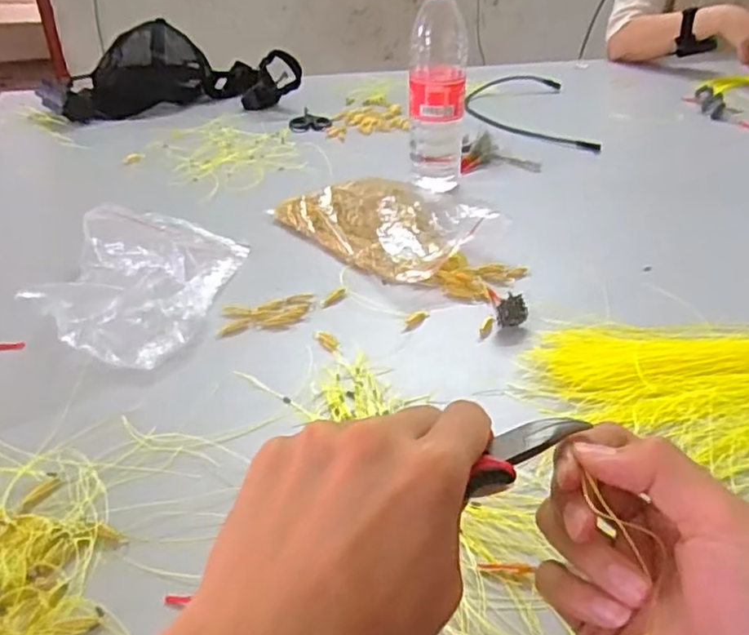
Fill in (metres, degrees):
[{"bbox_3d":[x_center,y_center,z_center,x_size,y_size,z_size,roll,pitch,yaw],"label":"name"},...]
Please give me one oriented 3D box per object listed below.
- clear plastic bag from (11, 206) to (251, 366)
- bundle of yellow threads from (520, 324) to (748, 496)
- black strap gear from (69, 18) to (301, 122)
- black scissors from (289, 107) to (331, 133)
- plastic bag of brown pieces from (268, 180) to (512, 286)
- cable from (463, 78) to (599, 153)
[{"bbox_3d":[-0.198,-0.034,0.534,0.134,0.040,0.192,4,34,6],"label":"clear plastic bag"},{"bbox_3d":[0.256,0.054,0.451,0.277,0.013,0.159,2,34,2],"label":"bundle of yellow threads"},{"bbox_3d":[-0.283,-0.381,0.983,0.325,0.095,0.166,-2,34,-4],"label":"black strap gear"},{"bbox_3d":[-0.095,-0.297,0.960,0.061,0.005,0.113,-3,35,-3],"label":"black scissors"},{"bbox_3d":[0.009,-0.097,0.633,0.139,0.041,0.207,-21,39,-29],"label":"plastic bag of brown pieces"},{"bbox_3d":[0.230,-0.320,0.989,0.164,0.025,0.306,0,35,1],"label":"cable"}]

